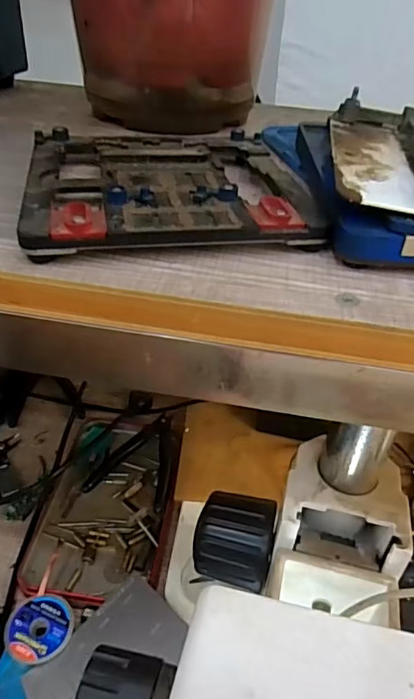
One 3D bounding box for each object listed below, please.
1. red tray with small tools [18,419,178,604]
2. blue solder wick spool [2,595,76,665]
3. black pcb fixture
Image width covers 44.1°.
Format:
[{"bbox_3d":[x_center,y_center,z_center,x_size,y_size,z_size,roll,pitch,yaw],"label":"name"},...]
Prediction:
[{"bbox_3d":[-0.085,0.130,0.450,0.106,0.020,0.180,7,38,4],"label":"red tray with small tools"},{"bbox_3d":[-0.118,0.198,0.361,0.044,0.015,0.043,2,38,-2],"label":"blue solder wick spool"},{"bbox_3d":[-0.019,-0.075,0.234,0.117,0.017,0.119,-5,39,-10],"label":"black pcb fixture"}]

